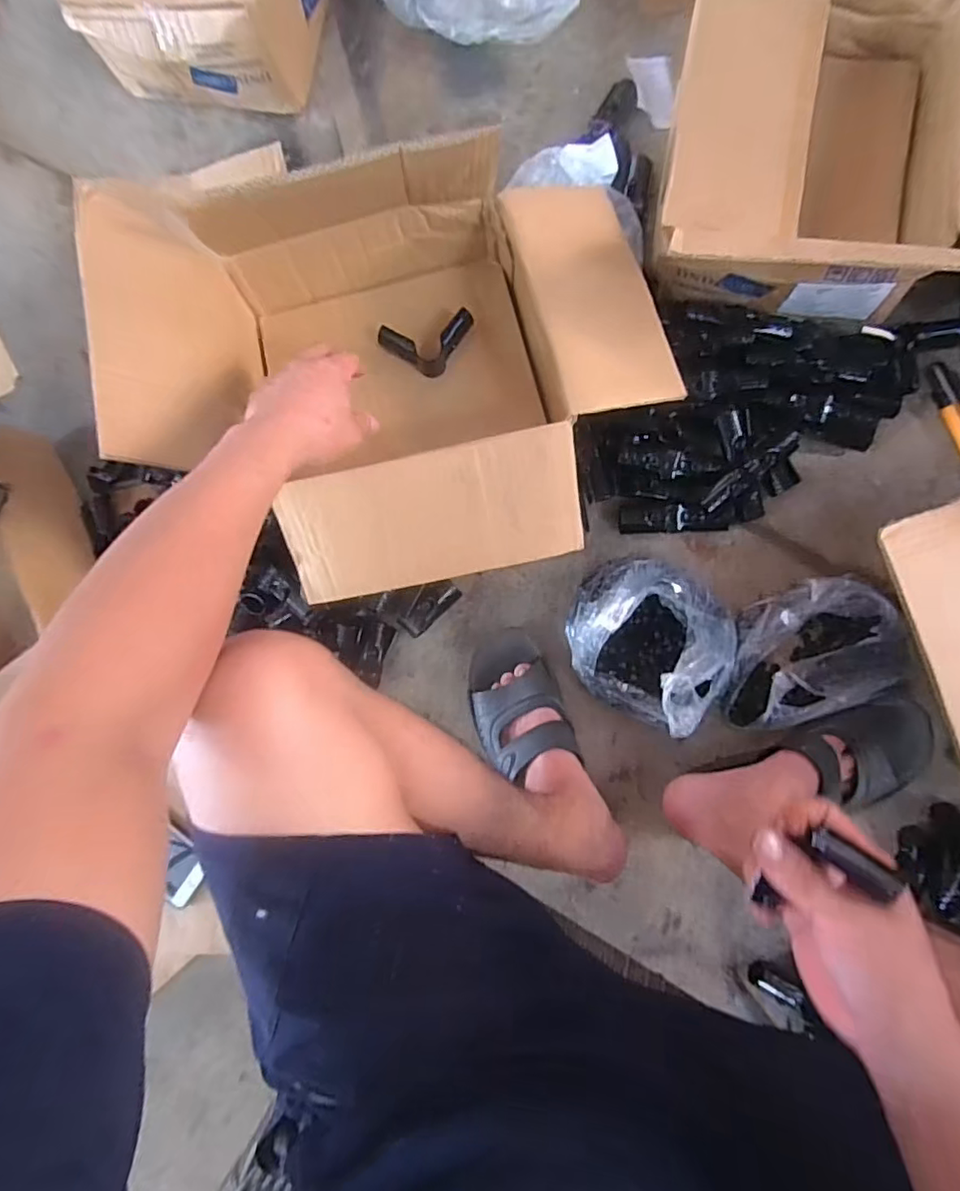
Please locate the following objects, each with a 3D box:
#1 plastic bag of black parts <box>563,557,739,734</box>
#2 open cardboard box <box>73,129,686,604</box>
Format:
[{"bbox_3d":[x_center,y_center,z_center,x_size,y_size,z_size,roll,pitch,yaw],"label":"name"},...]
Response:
[{"bbox_3d":[0.187,0.045,0.632,0.179,0.130,0.169,24,88,7],"label":"plastic bag of black parts"},{"bbox_3d":[-0.063,-0.225,0.575,0.479,0.225,0.392,-14,84,5],"label":"open cardboard box"}]

